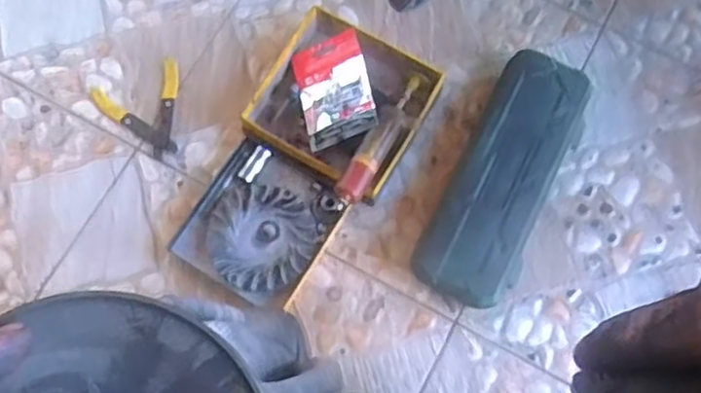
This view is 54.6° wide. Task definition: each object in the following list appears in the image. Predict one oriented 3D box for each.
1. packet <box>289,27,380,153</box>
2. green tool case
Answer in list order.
[{"bbox_3d":[-0.018,-0.119,0.748,0.084,0.009,0.121,-22,69,21],"label":"packet"},{"bbox_3d":[0.168,-0.019,0.739,0.104,0.060,0.289,26,76,8],"label":"green tool case"}]

